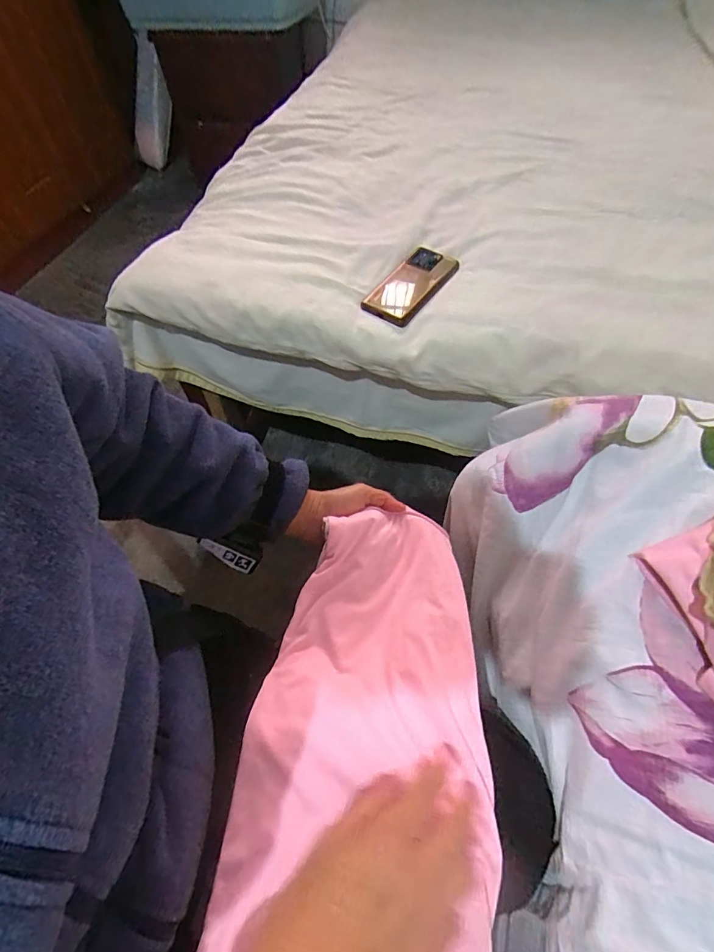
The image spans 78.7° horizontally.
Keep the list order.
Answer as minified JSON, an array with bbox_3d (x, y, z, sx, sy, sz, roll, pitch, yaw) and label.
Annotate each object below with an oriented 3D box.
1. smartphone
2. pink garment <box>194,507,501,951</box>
[{"bbox_3d":[0.081,-0.283,0.651,0.081,0.014,0.157,30,65,16],"label":"smartphone"},{"bbox_3d":[-0.002,0.280,0.299,0.194,0.082,0.595,2,50,3],"label":"pink garment"}]

